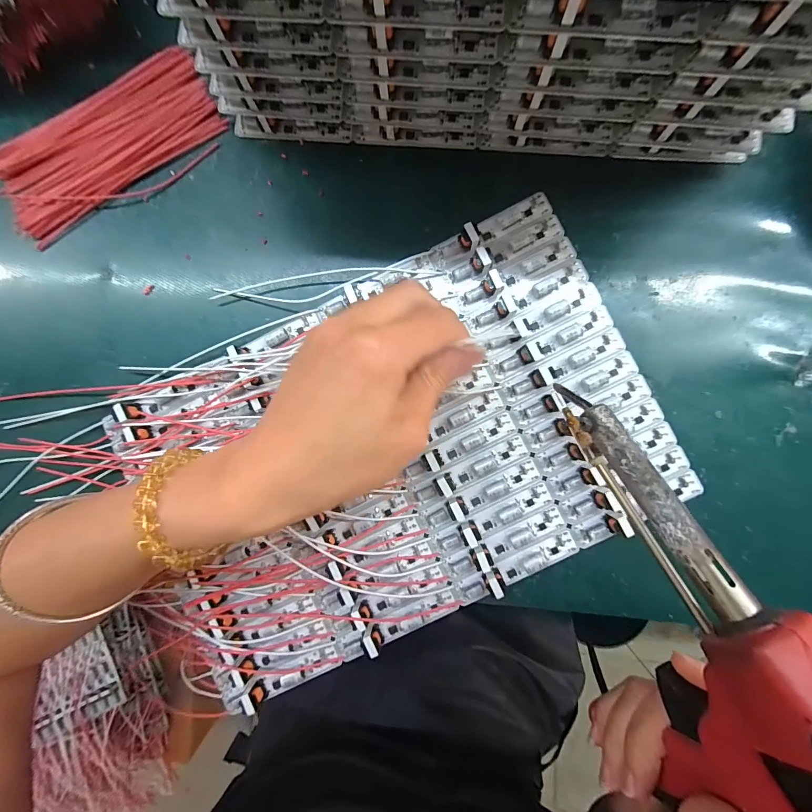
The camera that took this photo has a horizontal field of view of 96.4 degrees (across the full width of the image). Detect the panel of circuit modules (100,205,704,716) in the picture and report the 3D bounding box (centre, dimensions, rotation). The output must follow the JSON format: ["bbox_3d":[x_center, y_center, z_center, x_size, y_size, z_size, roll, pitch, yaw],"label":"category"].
[{"bbox_3d":[-0.007,0.028,0.210,0.290,0.019,0.195,-26,89,4],"label":"panel of circuit modules"}]

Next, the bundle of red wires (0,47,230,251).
[{"bbox_3d":[-0.185,-0.162,0.226,0.144,0.013,0.063,-30,89,3],"label":"bundle of red wires"}]

